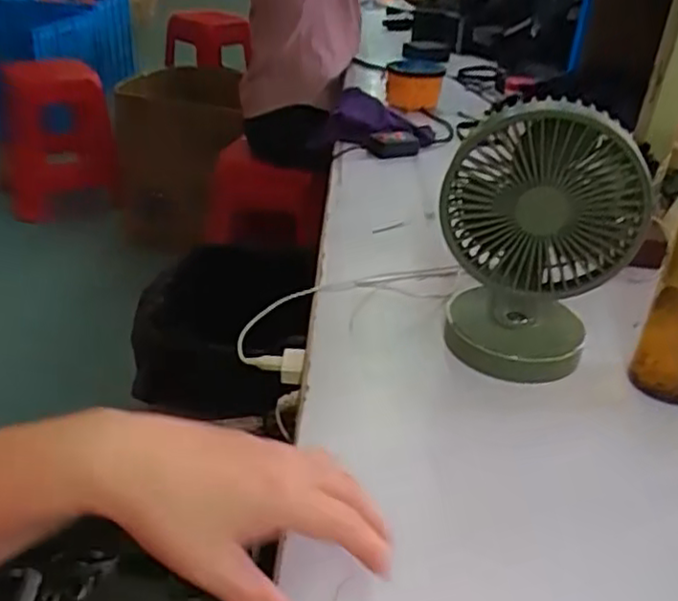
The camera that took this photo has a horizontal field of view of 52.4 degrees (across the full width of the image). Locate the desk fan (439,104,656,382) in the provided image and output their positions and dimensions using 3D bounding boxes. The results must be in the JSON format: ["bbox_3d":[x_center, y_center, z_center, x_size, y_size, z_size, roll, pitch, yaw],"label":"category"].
[{"bbox_3d":[0.175,-0.054,0.614,0.170,0.219,0.134,10,32,10],"label":"desk fan"}]

